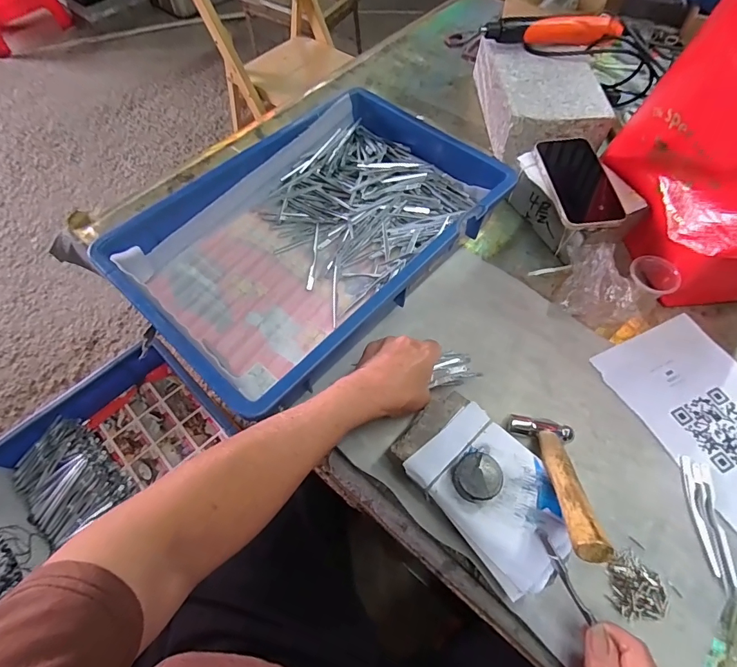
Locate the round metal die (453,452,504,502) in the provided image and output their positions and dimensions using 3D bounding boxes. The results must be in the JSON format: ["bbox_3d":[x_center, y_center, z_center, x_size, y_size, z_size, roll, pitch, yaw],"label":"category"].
[{"bbox_3d":[0.092,0.124,0.351,0.037,0.020,0.040,0,61,0],"label":"round metal die"}]

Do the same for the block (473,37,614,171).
[{"bbox_3d":[0.261,-0.368,0.641,0.142,0.080,0.233,-2,61,-1],"label":"block"}]

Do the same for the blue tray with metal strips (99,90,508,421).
[{"bbox_3d":[-0.059,-0.128,0.512,0.284,0.075,0.432,39,68,19],"label":"blue tray with metal strips"}]

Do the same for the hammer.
[{"bbox_3d":[0.164,0.121,0.350,0.056,0.017,0.157,9,22,5],"label":"hammer"}]

